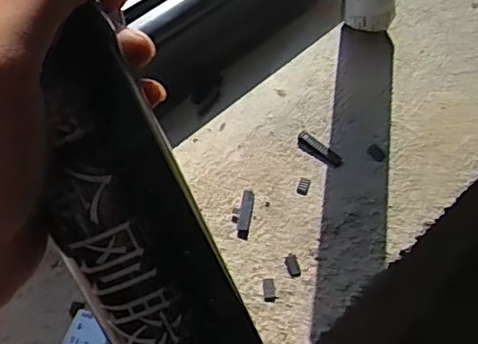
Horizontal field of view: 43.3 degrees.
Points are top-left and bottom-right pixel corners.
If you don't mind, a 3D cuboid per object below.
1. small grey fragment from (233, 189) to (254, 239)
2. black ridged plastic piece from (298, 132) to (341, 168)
[{"bbox_3d":[0.003,0.029,0.427,0.013,0.004,0.038,7,58,5],"label":"small grey fragment"},{"bbox_3d":[0.061,-0.017,0.454,0.039,0.008,0.010,38,65,22],"label":"black ridged plastic piece"}]

